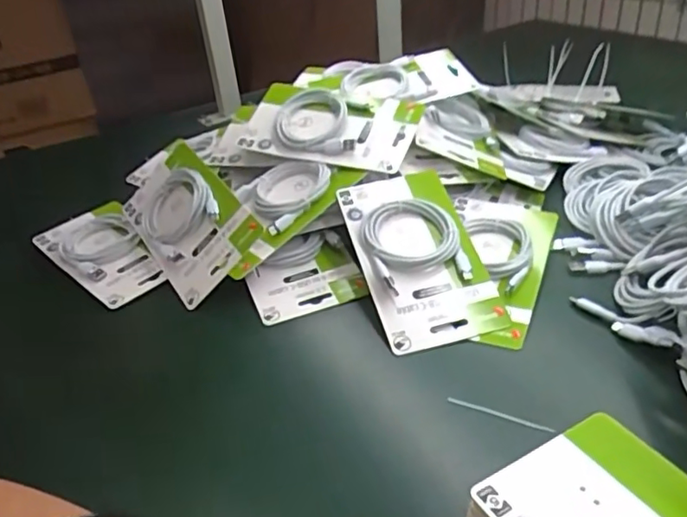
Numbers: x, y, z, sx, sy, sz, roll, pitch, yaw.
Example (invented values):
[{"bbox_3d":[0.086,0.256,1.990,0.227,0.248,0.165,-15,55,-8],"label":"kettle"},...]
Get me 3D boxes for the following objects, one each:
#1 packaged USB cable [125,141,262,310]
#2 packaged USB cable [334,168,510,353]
[{"bbox_3d":[-0.156,-0.040,0.590,0.100,0.027,0.187,-46,53,1],"label":"packaged USB cable"},{"bbox_3d":[0.065,-0.005,0.517,0.100,0.023,0.176,-13,55,-6],"label":"packaged USB cable"}]

